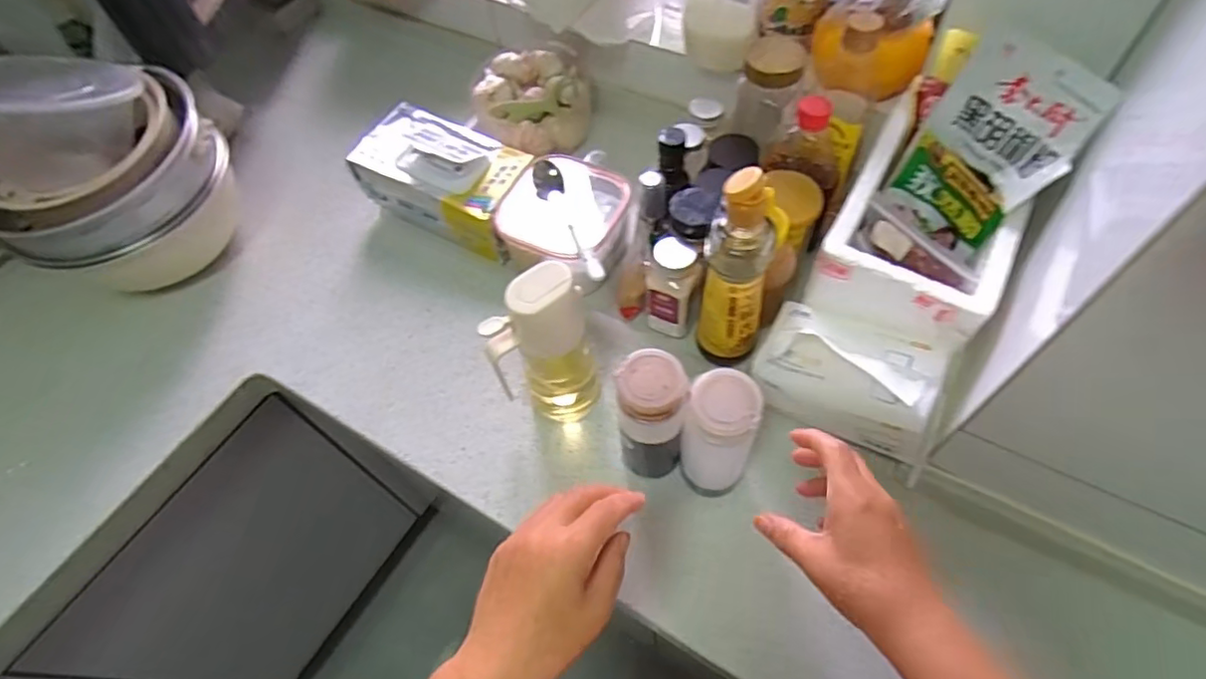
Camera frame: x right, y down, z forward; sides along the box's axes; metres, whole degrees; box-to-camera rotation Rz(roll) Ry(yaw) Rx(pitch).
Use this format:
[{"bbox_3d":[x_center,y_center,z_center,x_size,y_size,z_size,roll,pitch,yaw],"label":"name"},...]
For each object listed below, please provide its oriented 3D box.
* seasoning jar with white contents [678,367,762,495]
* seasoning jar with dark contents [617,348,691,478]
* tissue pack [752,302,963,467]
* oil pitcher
[{"bbox_3d":[0.101,0.091,0.547,0.058,0.170,0.053,-2,58,3],"label":"seasoning jar with white contents"},{"bbox_3d":[0.044,0.075,0.562,0.056,0.169,0.052,-2,58,3],"label":"seasoning jar with dark contents"},{"bbox_3d":[0.237,0.031,0.588,0.169,0.091,0.102,24,63,18],"label":"tissue pack"},{"bbox_3d":[-0.053,0.021,0.591,0.086,0.192,0.062,-39,64,-18],"label":"oil pitcher"}]

